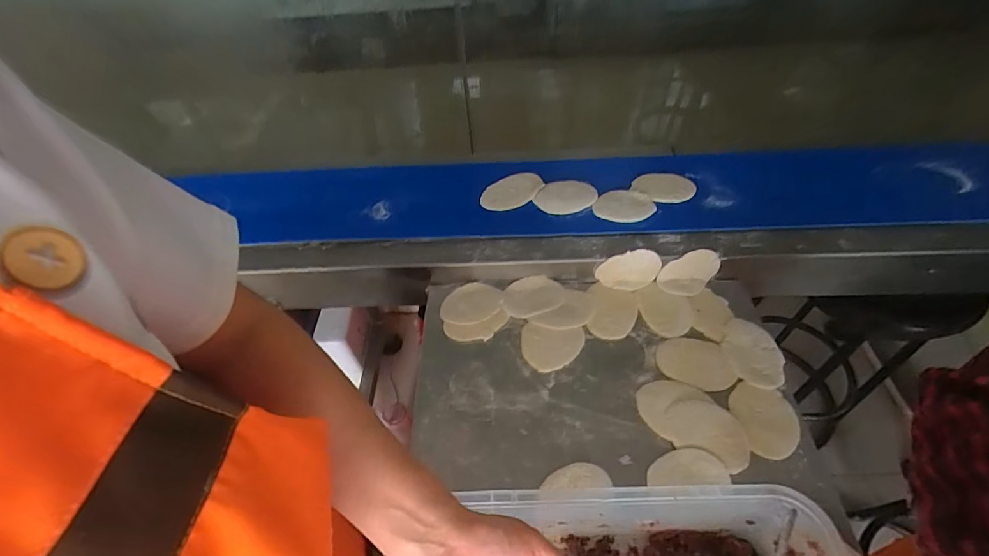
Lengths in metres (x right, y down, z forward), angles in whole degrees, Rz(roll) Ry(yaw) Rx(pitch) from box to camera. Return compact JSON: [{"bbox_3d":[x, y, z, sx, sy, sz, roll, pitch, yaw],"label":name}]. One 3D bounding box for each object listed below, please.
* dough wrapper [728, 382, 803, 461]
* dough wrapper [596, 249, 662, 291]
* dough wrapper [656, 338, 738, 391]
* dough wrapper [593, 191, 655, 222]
[{"bbox_3d":[0.335,0.175,0.562,0.077,0.004,0.089,8,53,10],"label":"dough wrapper"},{"bbox_3d":[0.203,-0.012,0.688,0.092,0.067,0.006,2,34,-1],"label":"dough wrapper"},{"bbox_3d":[0.275,0.115,0.622,0.098,0.010,0.073,16,54,15],"label":"dough wrapper"},{"bbox_3d":[0.211,-0.118,0.738,0.097,0.007,0.066,-3,51,1],"label":"dough wrapper"}]

